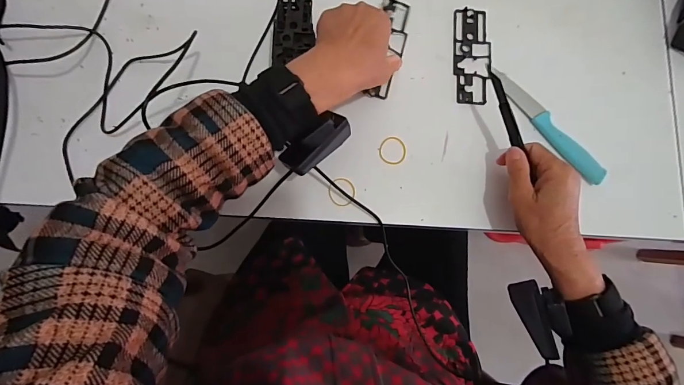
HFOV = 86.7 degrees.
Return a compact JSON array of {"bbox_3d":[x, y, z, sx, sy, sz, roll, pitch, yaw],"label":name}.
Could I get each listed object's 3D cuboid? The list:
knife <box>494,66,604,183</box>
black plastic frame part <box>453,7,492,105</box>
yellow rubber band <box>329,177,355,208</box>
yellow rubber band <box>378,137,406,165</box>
[{"bbox_3d":[0.237,-0.079,0.419,0.024,0.009,0.170,-37,83,-7],"label":"knife"},{"bbox_3d":[0.157,-0.165,0.436,0.045,0.004,0.120,3,80,-1],"label":"black plastic frame part"},{"bbox_3d":[0.000,0.000,0.402,0.029,0.007,0.032,-2,92,-1],"label":"yellow rubber band"},{"bbox_3d":[0.057,-0.048,0.410,0.031,0.004,0.032,0,80,-2],"label":"yellow rubber band"}]

